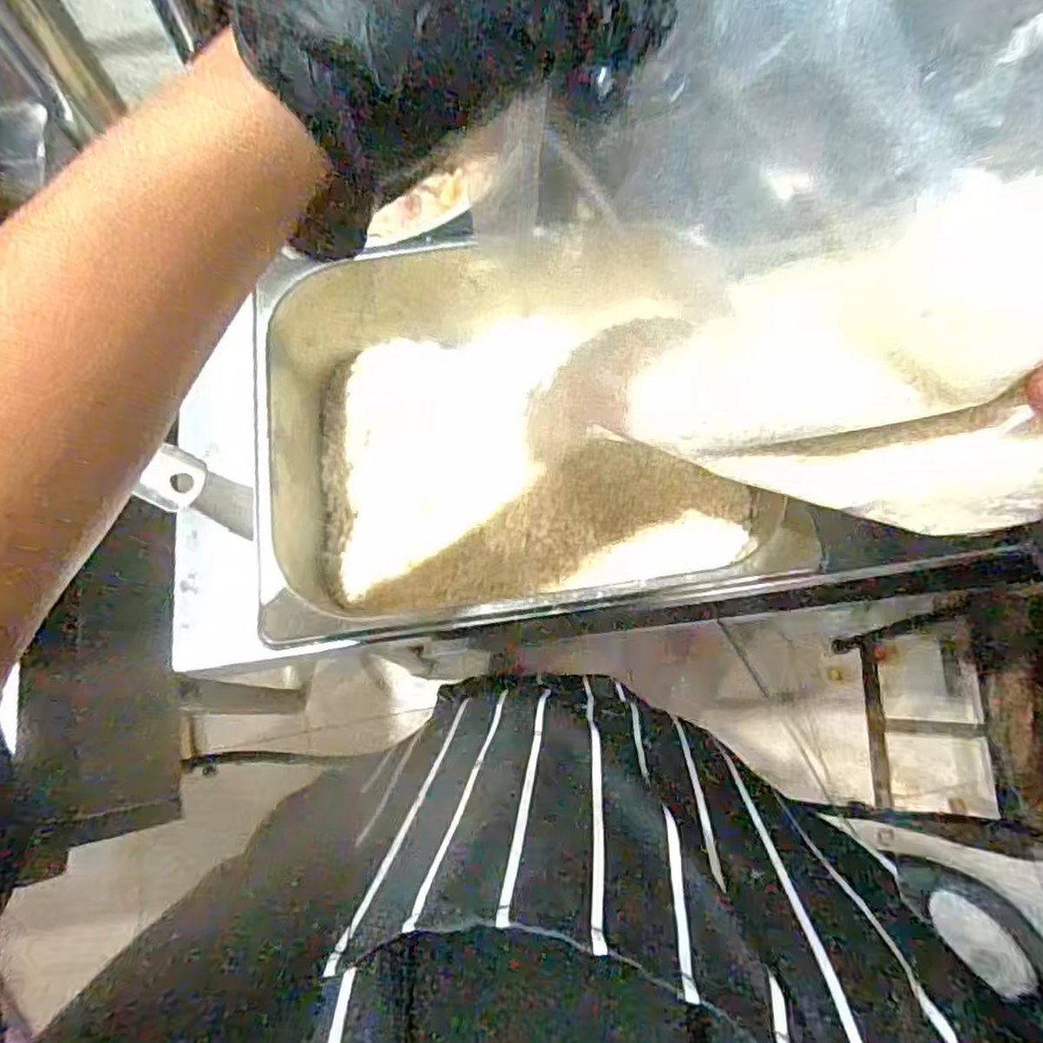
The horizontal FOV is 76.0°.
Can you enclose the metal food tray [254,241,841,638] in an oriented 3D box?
[{"bbox_3d":[-0.014,-0.067,0.460,0.291,0.093,0.232,-6,72,-1],"label":"metal food tray"}]

